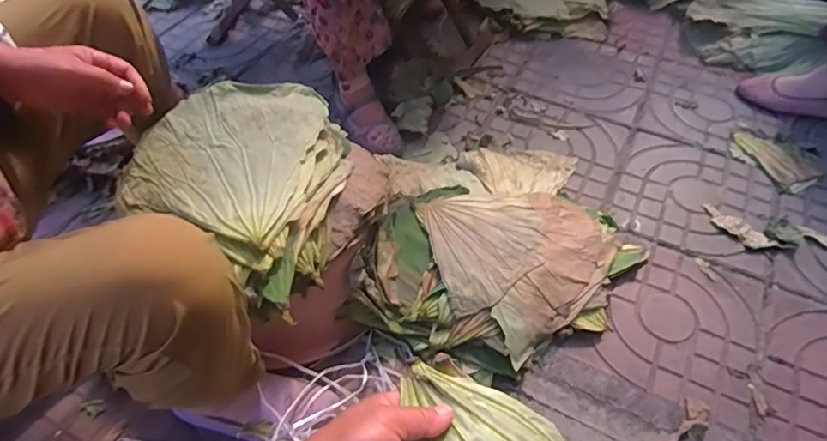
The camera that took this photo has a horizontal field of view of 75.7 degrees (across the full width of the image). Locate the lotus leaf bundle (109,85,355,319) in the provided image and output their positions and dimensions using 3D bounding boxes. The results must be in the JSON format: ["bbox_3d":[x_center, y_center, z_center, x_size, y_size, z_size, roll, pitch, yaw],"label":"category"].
[{"bbox_3d":[-0.242,-0.065,0.800,0.333,0.099,0.331,23,55,17],"label":"lotus leaf bundle"}]

